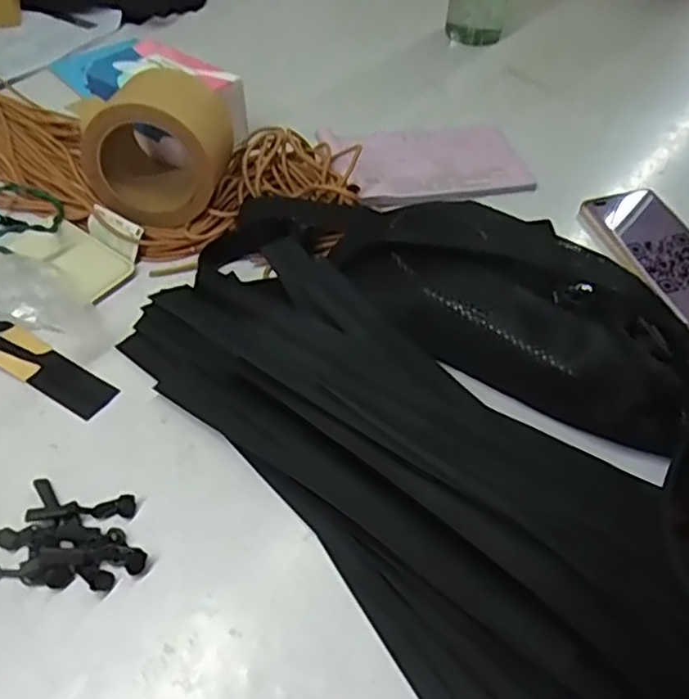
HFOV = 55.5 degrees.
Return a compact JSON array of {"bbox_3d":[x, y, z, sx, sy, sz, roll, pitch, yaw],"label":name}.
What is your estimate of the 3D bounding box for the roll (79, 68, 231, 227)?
[{"bbox_3d":[-0.150,-0.164,0.535,0.111,0.097,0.091,3,50,-1],"label":"roll"}]

